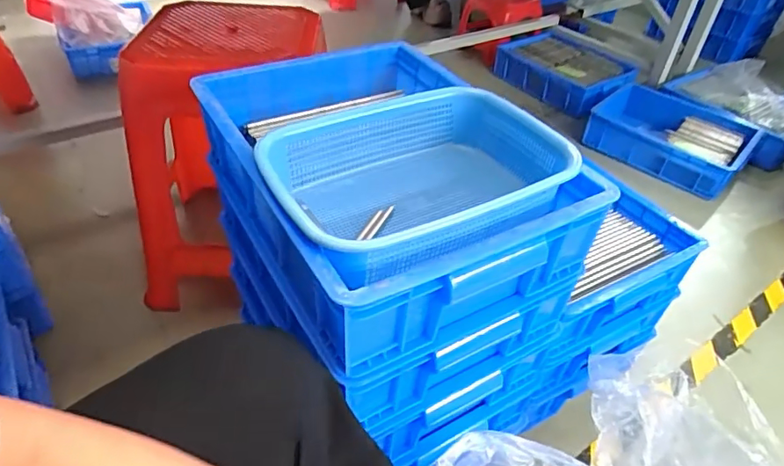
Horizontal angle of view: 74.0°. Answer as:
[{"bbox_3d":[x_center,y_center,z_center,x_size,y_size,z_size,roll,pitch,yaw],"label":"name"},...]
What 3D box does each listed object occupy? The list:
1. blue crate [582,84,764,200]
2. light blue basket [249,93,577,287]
[{"bbox_3d":[0.817,-0.289,1.544,0.423,0.101,0.343,34,49,30],"label":"blue crate"},{"bbox_3d":[0.029,-0.048,0.522,0.286,0.079,0.224,-21,47,-26],"label":"light blue basket"}]

